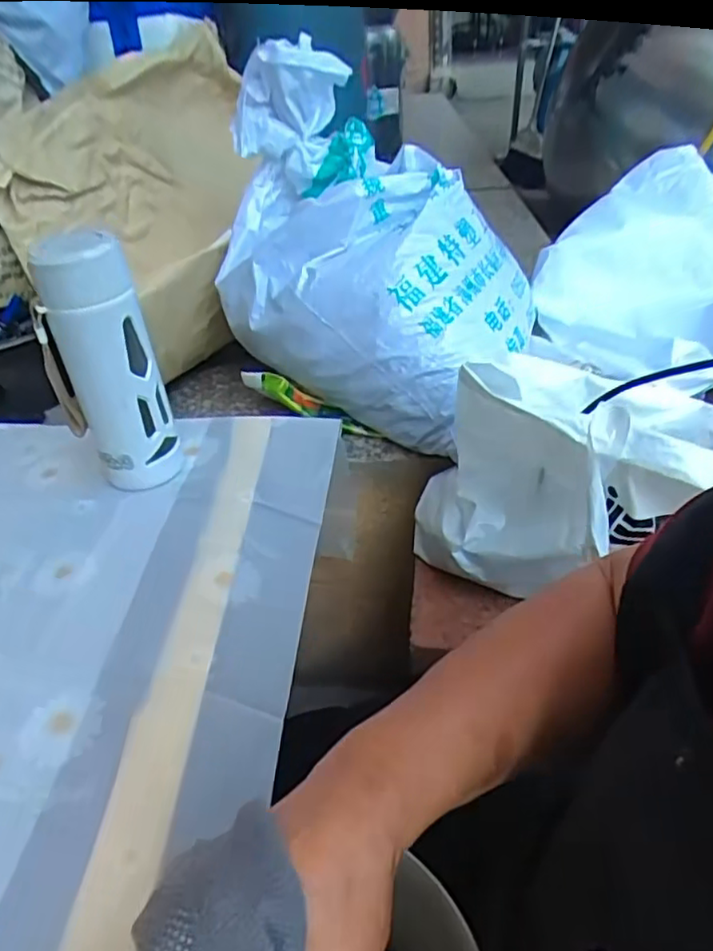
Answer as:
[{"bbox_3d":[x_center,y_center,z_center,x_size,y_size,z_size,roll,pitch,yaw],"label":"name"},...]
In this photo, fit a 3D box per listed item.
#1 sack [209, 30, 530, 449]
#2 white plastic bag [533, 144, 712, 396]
[{"bbox_3d":[0.014,-0.268,0.766,0.364,0.349,0.224,17,40,29],"label":"sack"},{"bbox_3d":[0.469,-0.277,0.834,0.420,0.181,0.278,-17,36,-18],"label":"white plastic bag"}]

